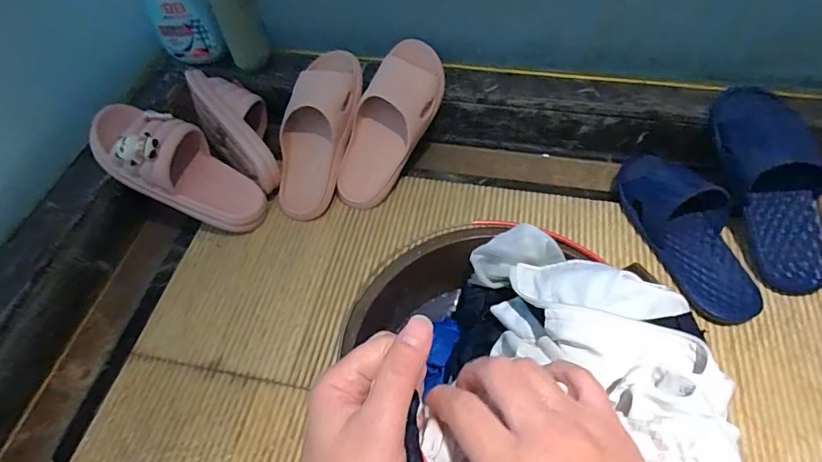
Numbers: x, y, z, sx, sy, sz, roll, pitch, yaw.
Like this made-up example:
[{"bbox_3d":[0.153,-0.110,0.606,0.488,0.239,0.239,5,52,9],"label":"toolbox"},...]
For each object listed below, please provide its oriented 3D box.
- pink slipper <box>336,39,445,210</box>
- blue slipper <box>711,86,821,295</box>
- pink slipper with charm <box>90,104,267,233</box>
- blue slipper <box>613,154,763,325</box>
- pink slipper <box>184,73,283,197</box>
[{"bbox_3d":[-0.030,-0.156,0.704,0.094,0.064,0.258,27,96,20],"label":"pink slipper"},{"bbox_3d":[0.474,-0.060,0.609,0.108,0.079,0.274,-14,87,-6],"label":"blue slipper"},{"bbox_3d":[-0.313,-0.082,0.658,0.242,0.076,0.097,35,55,-23],"label":"pink slipper with charm"},{"bbox_3d":[0.371,-0.009,0.634,0.104,0.064,0.260,-15,56,-7],"label":"blue slipper"},{"bbox_3d":[-0.262,-0.162,0.740,0.097,0.094,0.233,-33,79,-18],"label":"pink slipper"}]

